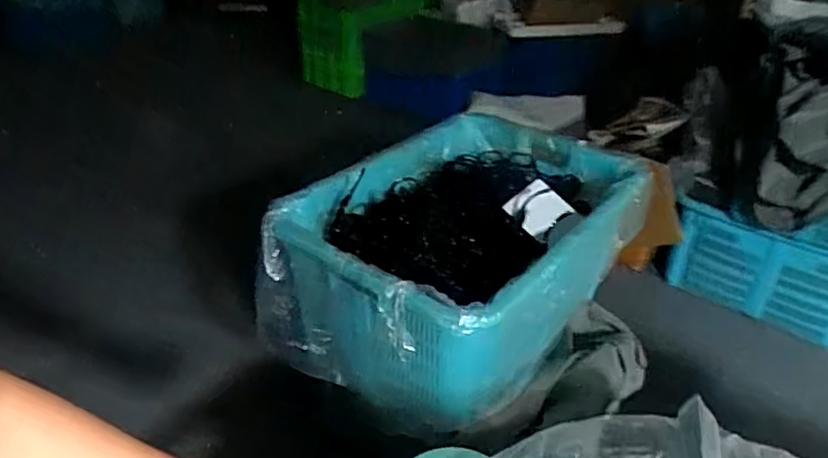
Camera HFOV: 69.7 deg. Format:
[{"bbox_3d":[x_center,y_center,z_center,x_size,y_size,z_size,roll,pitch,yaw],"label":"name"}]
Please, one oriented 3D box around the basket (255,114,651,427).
[{"bbox_3d":[0.104,0.043,1.124,0.450,0.272,0.716,28,41,33],"label":"basket"}]

